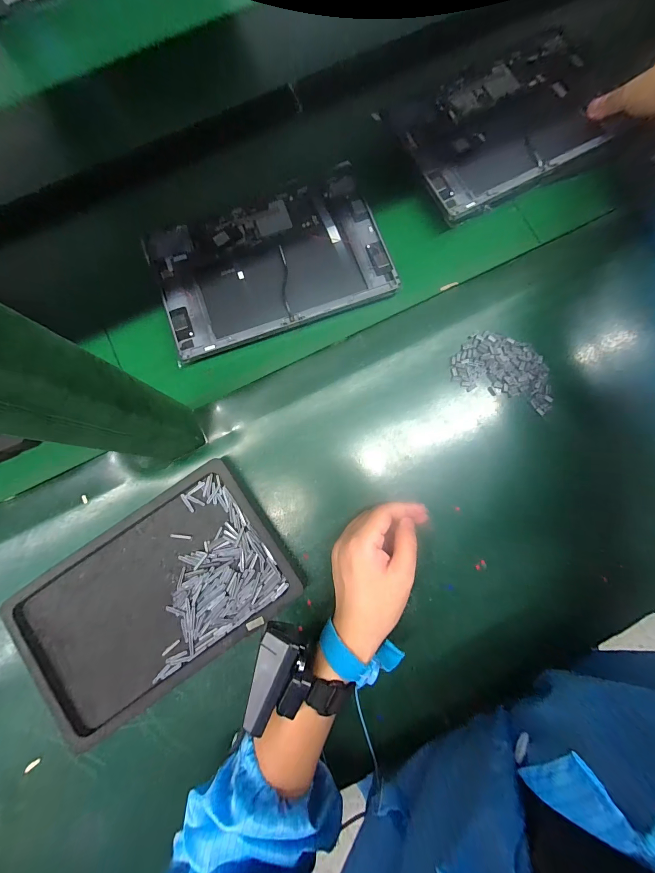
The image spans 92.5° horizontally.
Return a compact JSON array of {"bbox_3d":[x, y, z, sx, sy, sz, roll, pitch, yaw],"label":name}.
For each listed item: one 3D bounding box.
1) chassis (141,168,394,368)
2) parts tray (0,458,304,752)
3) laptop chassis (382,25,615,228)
[{"bbox_3d":[-0.064,-0.195,0.358,0.252,0.014,0.159,-19,84,-3],"label":"chassis"},{"bbox_3d":[-0.166,0.155,0.303,0.250,0.020,0.157,-35,85,-5],"label":"parts tray"},{"bbox_3d":[0.212,-0.374,0.365,0.263,0.023,0.171,-27,85,-4],"label":"laptop chassis"}]

